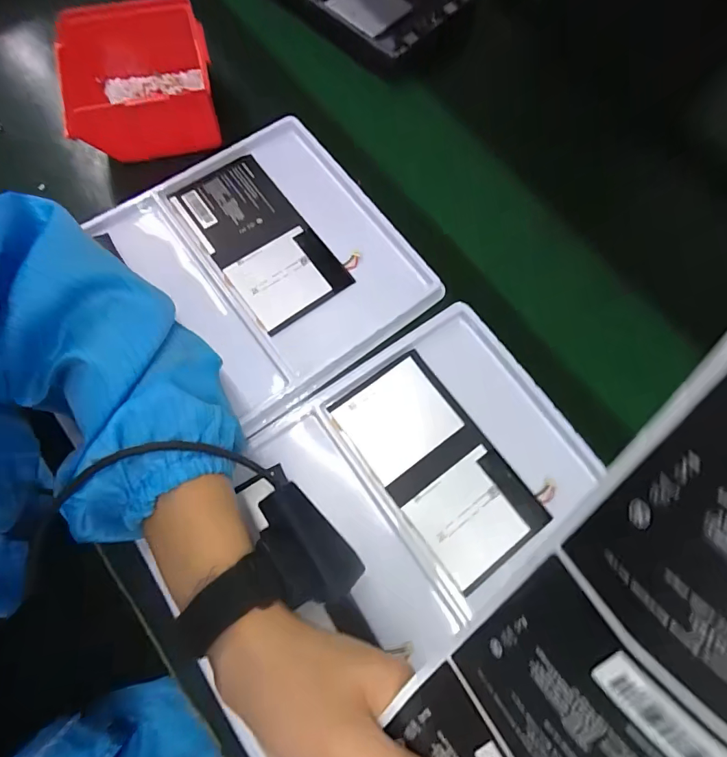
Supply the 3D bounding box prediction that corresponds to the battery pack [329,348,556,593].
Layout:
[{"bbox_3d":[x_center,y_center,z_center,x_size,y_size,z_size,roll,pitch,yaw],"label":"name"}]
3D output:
[{"bbox_3d":[0.060,0.067,0.335,0.092,0.007,0.169,-35,79,-12],"label":"battery pack"}]

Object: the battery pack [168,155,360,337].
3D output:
[{"bbox_3d":[-0.095,-0.129,0.394,0.094,0.010,0.170,-36,79,-12],"label":"battery pack"}]

